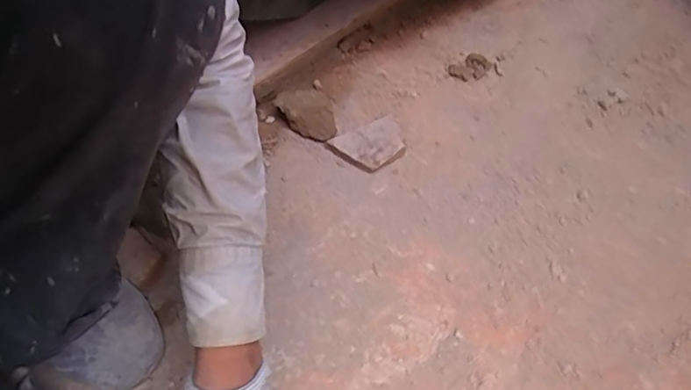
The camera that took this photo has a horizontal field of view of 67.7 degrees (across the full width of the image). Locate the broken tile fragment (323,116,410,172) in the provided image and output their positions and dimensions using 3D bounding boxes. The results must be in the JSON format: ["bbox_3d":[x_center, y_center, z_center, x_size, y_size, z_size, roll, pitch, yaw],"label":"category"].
[{"bbox_3d":[0.036,-0.070,0.705,0.100,0.017,0.074,-28,56,-23],"label":"broken tile fragment"}]

